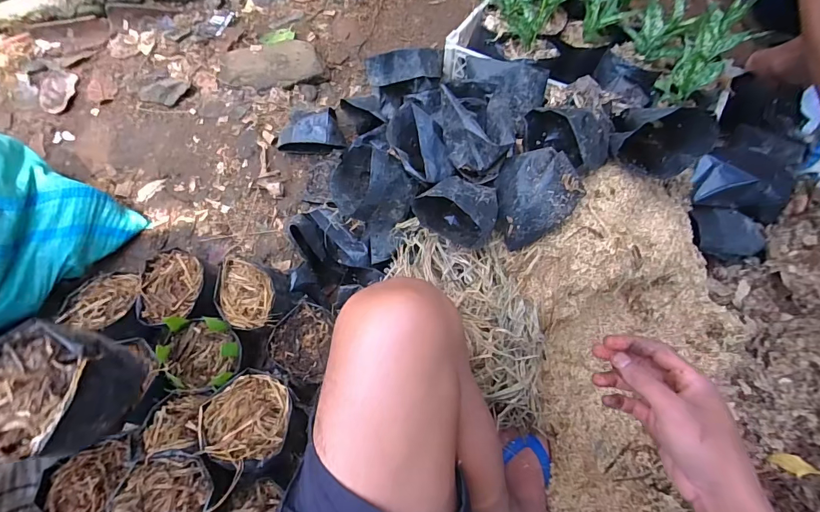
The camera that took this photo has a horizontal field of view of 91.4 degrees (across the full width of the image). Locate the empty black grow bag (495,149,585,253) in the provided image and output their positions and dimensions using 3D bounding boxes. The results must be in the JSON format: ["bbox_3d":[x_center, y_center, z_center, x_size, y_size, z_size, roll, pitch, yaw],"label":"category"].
[{"bbox_3d":[0.182,-0.094,0.579,0.112,0.088,0.121,-19,69,-8],"label":"empty black grow bag"}]

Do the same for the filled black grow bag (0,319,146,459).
[{"bbox_3d":[-0.341,0.127,0.385,0.105,0.079,0.108,9,68,3],"label":"filled black grow bag"}]

